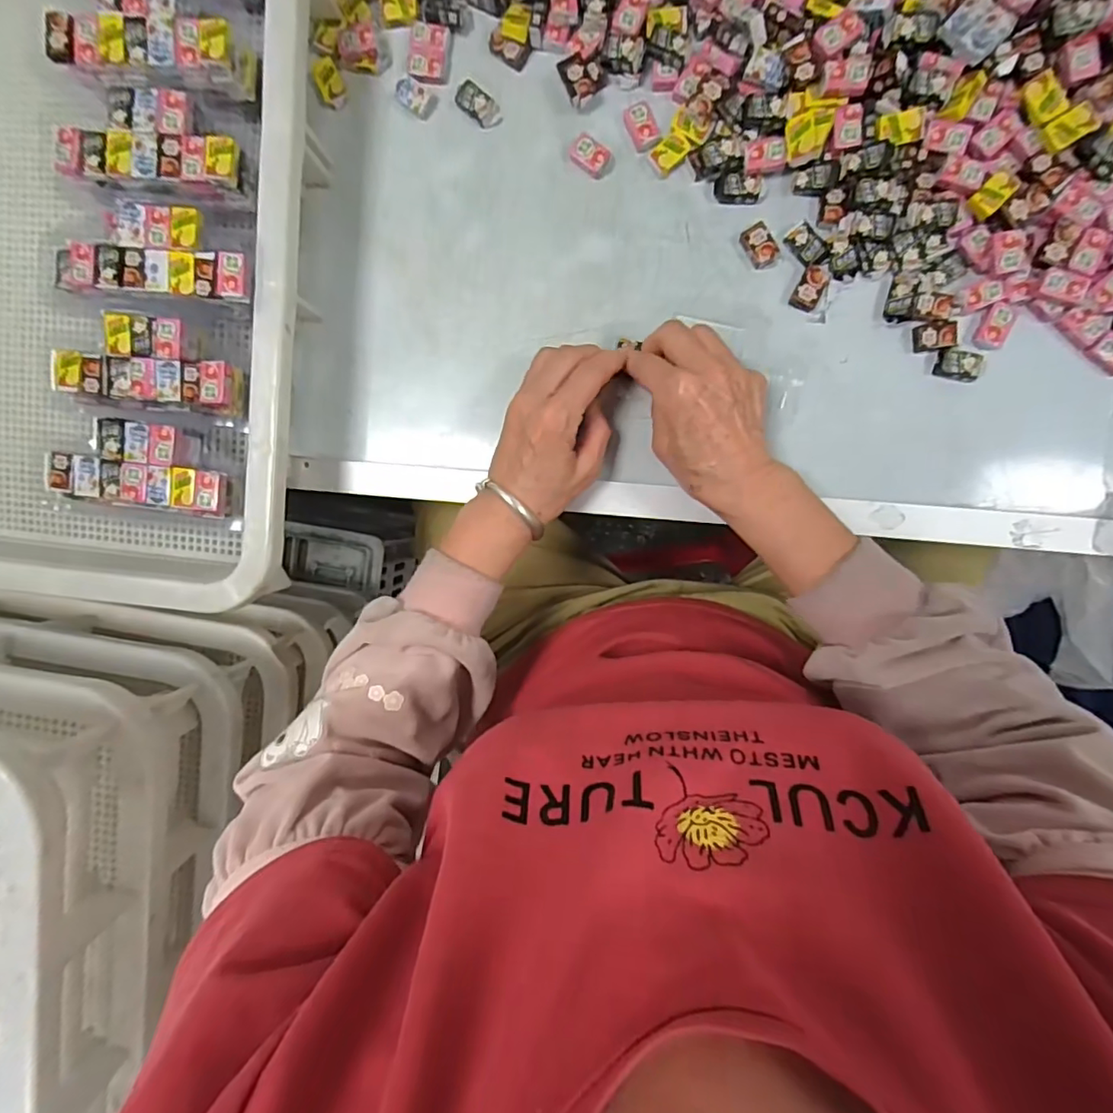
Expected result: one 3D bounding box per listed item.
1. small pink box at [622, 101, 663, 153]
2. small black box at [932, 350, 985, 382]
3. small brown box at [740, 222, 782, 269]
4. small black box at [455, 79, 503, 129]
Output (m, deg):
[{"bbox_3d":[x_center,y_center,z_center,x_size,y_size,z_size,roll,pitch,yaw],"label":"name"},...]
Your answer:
[{"bbox_3d":[0.058,-0.290,0.374,0.019,0.004,0.030,-25,92,7],"label":"small pink box"},{"bbox_3d":[0.267,-0.126,0.366,0.028,0.006,0.018,12,96,4],"label":"small black box"},{"bbox_3d":[0.138,-0.210,0.373,0.018,0.007,0.029,-32,92,7],"label":"small brown box"},{"bbox_3d":[-0.055,-0.314,0.385,0.032,0.008,0.017,39,97,1],"label":"small black box"}]

